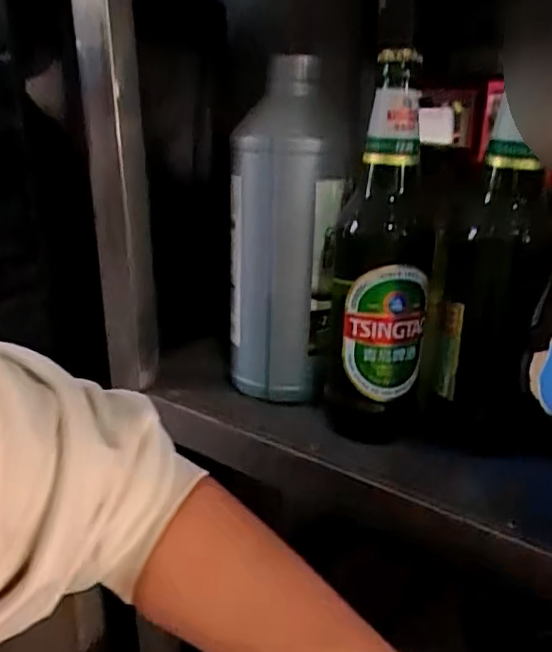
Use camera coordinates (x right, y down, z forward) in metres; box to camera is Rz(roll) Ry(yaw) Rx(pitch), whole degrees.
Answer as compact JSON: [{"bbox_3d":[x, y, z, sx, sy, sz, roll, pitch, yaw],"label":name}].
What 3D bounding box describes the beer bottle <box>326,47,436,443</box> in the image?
[{"bbox_3d":[0.073,-0.047,0.433,0.065,0.247,0.057,3,21,4],"label":"beer bottle"}]

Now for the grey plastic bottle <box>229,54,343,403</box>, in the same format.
[{"bbox_3d":[0.004,-0.066,0.477,0.074,0.238,0.063,-2,21,-8],"label":"grey plastic bottle"}]

